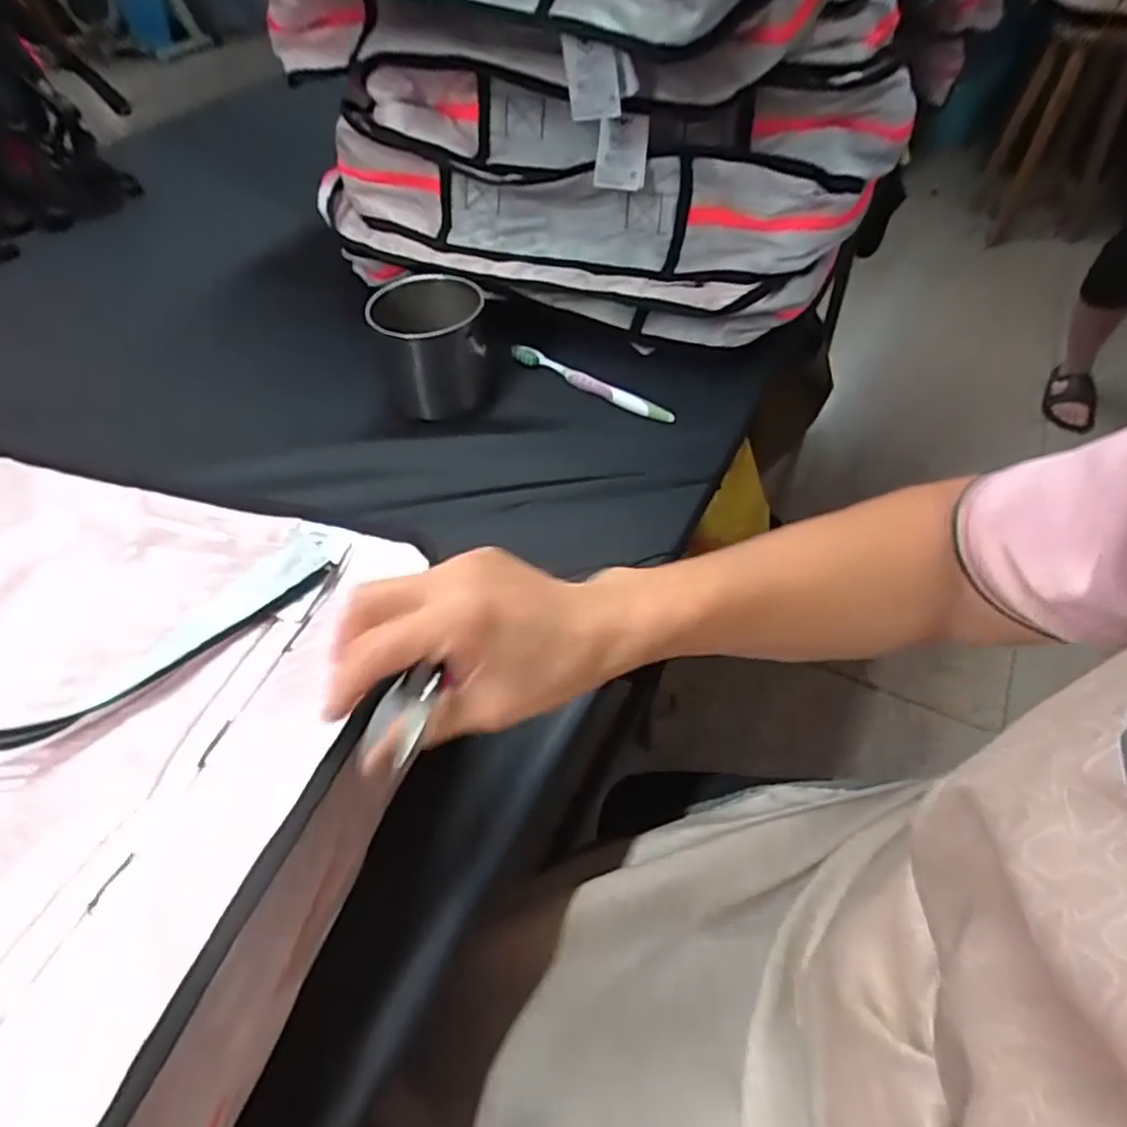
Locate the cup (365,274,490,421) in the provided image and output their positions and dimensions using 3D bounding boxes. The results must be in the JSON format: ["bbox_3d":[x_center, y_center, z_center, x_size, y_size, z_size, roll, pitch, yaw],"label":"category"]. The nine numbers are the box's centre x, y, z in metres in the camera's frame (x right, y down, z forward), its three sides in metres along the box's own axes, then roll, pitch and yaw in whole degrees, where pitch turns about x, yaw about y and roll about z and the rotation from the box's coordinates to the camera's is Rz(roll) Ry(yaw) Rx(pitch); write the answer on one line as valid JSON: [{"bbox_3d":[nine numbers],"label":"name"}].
[{"bbox_3d":[-0.122,-0.204,0.648,0.098,0.089,0.105,-1,49,2],"label":"cup"}]

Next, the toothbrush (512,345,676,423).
[{"bbox_3d":[0.025,-0.175,0.664,0.183,0.010,0.016,31,57,25],"label":"toothbrush"}]

